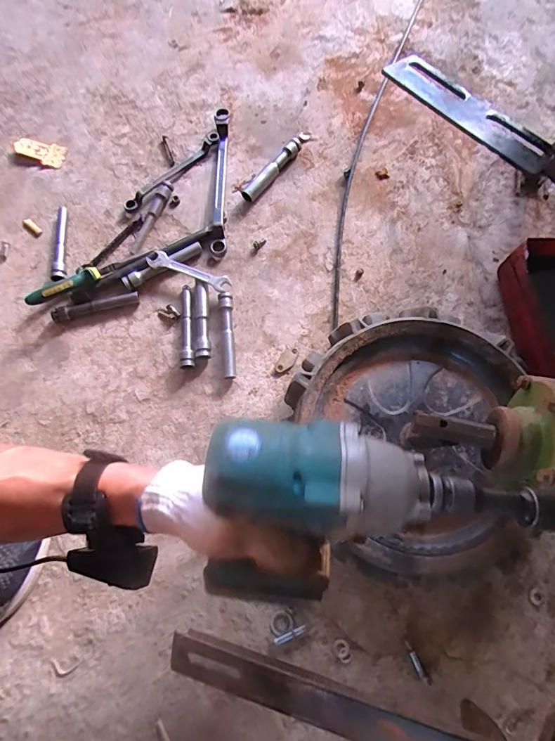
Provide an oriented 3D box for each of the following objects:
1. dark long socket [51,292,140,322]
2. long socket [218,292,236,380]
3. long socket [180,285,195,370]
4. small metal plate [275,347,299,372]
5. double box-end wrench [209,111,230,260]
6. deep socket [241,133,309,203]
[{"bbox_3d":[-0.281,-0.098,0.603,0.132,0.014,0.020,-14,77,-3],"label":"dark long socket"},{"bbox_3d":[-0.073,-0.051,0.575,0.019,0.019,0.130,-5,77,-1],"label":"long socket"},{"bbox_3d":[-0.136,-0.067,0.586,0.020,0.021,0.130,-4,77,0],"label":"long socket"},{"bbox_3d":[0.015,-0.016,0.574,0.045,0.005,0.021,-44,80,-9],"label":"small metal plate"},{"bbox_3d":[-0.094,-0.307,0.632,0.025,0.025,0.252,0,77,1],"label":"double box-end wrench"},{"bbox_3d":[0.000,-0.339,0.646,0.025,0.016,0.159,40,80,9],"label":"deep socket"}]

